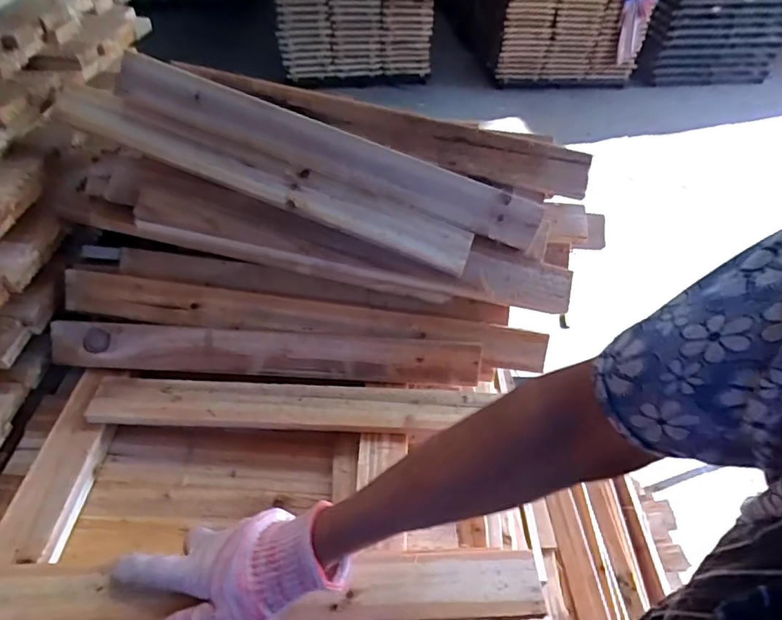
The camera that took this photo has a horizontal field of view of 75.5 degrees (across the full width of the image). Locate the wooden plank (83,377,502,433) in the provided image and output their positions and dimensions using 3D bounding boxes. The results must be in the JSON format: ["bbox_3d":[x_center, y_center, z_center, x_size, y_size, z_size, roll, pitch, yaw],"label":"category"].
[{"bbox_3d":[-0.115,0.107,0.573,0.425,0.021,0.054,1,45,-1],"label":"wooden plank"}]

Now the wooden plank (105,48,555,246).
[{"bbox_3d":[-0.065,-0.182,0.575,0.486,0.062,0.016,20,5,-1],"label":"wooden plank"}]

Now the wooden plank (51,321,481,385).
[{"bbox_3d":[-0.147,0.053,0.607,0.500,0.054,0.012,3,6,-2],"label":"wooden plank"}]

